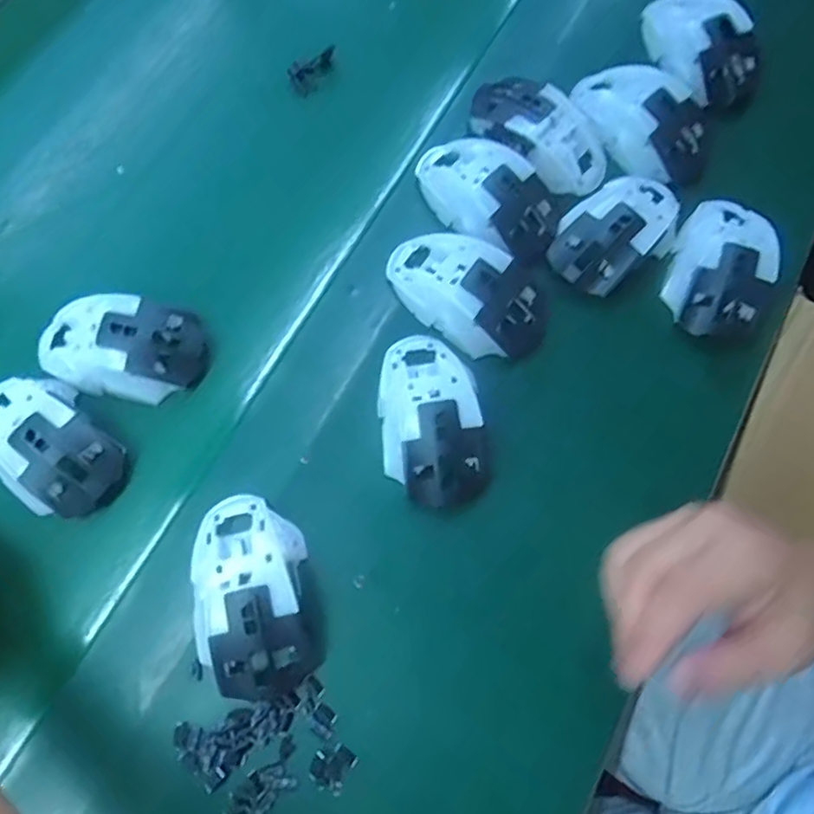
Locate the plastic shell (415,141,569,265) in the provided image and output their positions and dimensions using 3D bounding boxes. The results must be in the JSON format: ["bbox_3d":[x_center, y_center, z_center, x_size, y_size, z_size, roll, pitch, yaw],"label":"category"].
[{"bbox_3d":[0.057,-0.156,0.436,0.115,0.025,0.068,35,76,11],"label":"plastic shell"}]

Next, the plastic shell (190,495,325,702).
[{"bbox_3d":[-0.092,0.111,0.355,0.065,0.035,0.115,-11,73,-3],"label":"plastic shell"}]

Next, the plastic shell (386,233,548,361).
[{"bbox_3d":[0.042,-0.080,0.423,0.122,0.042,0.070,28,75,9],"label":"plastic shell"}]

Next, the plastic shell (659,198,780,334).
[{"bbox_3d":[0.227,-0.103,0.430,0.065,0.038,0.115,18,74,7],"label":"plastic shell"}]

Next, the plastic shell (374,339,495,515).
[{"bbox_3d":[0.017,0.006,0.393,0.066,0.041,0.115,-7,72,-1],"label":"plastic shell"}]

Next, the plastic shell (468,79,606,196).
[{"bbox_3d":[0.103,-0.216,0.462,0.117,0.033,0.058,39,77,12],"label":"plastic shell"}]

